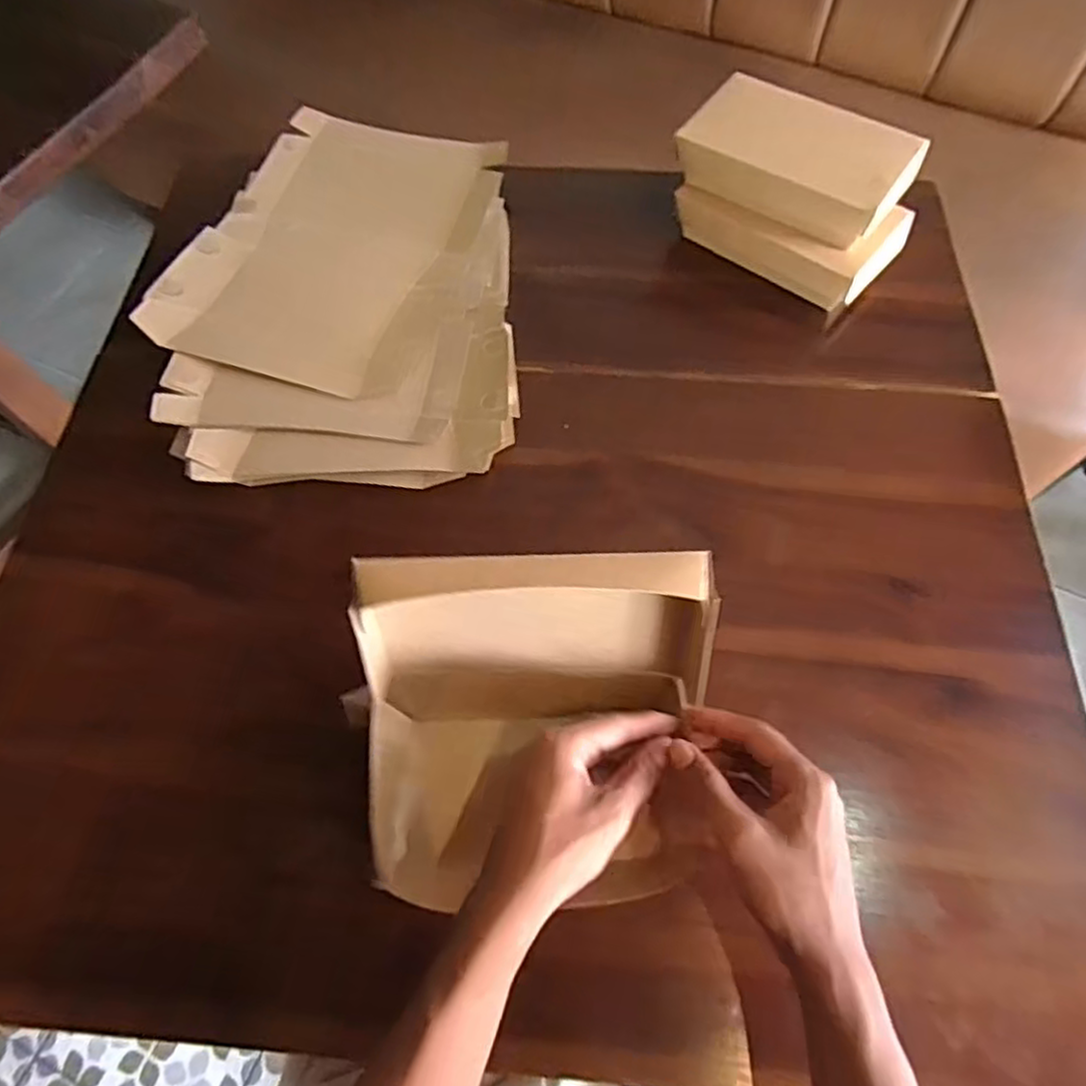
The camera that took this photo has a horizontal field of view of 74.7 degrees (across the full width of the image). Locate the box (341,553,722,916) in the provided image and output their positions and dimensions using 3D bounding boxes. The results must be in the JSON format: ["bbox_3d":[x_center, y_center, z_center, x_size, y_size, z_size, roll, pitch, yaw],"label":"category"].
[{"bbox_3d":[-0.008,0.108,0.401,0.190,0.157,0.152,-1,64,0],"label":"box"}]

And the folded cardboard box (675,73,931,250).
[{"bbox_3d":[0.225,-0.338,0.626,0.181,0.044,0.110,32,69,15],"label":"folded cardboard box"}]

